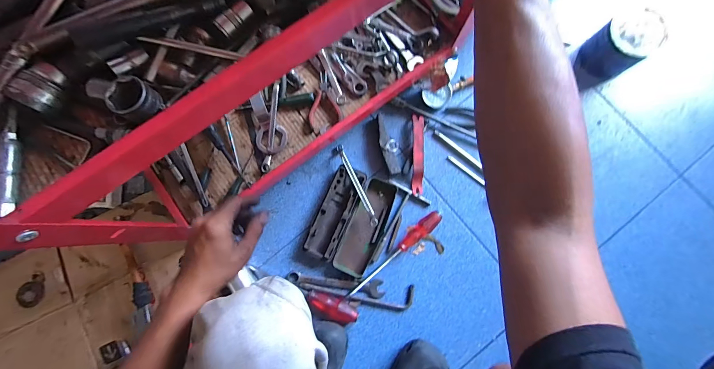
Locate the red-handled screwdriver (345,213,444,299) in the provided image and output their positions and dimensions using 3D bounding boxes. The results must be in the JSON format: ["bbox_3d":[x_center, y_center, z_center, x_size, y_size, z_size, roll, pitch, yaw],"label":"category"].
[{"bbox_3d":[0.076,0.142,0.615,0.240,0.027,0.028,-44,82,-4],"label":"red-handled screwdriver"}]

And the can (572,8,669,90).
[{"bbox_3d":[0.518,-0.270,0.636,0.104,0.134,0.091,-34,81,-2],"label":"can"}]

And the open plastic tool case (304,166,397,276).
[{"bbox_3d":[-0.011,0.070,0.626,0.131,0.029,0.191,22,83,6],"label":"open plastic tool case"}]

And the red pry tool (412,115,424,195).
[{"bbox_3d":[0.126,-0.063,0.638,0.022,0.022,0.161,1,81,3],"label":"red pry tool"}]

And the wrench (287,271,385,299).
[{"bbox_3d":[-0.041,0.193,0.621,0.189,0.010,0.034,10,82,5],"label":"wrench"}]

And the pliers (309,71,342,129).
[{"bbox_3d":[-0.068,-0.165,0.601,0.062,0.013,0.103,-12,81,1],"label":"pliers"}]

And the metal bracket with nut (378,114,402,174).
[{"bbox_3d":[0.067,-0.082,0.641,0.036,0.024,0.122,-10,81,2],"label":"metal bracket with nut"}]

